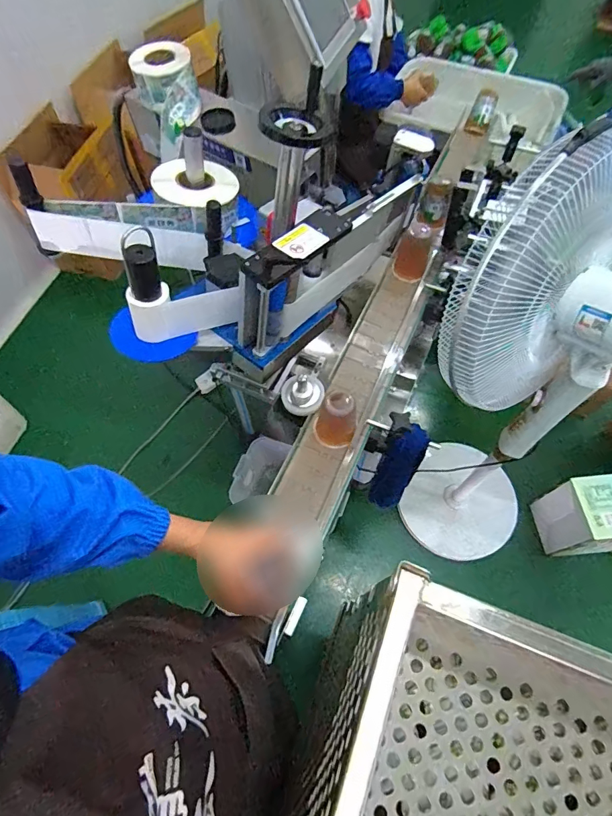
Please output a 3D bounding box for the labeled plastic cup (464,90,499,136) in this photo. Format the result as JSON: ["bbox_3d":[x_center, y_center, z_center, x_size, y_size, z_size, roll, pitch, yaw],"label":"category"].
[{"bbox_3d":[0.539,-0.901,1.292,0.070,0.087,0.076,21,65,11],"label":"labeled plastic cup"}]

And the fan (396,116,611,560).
[{"bbox_3d":[0.500,0.033,1.049,0.450,1.231,0.372,22,66,12],"label":"fan"}]

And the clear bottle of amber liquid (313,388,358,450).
[{"bbox_3d":[0.056,0.023,0.806,0.079,0.104,0.072,0,63,1],"label":"clear bottle of amber liquid"}]

